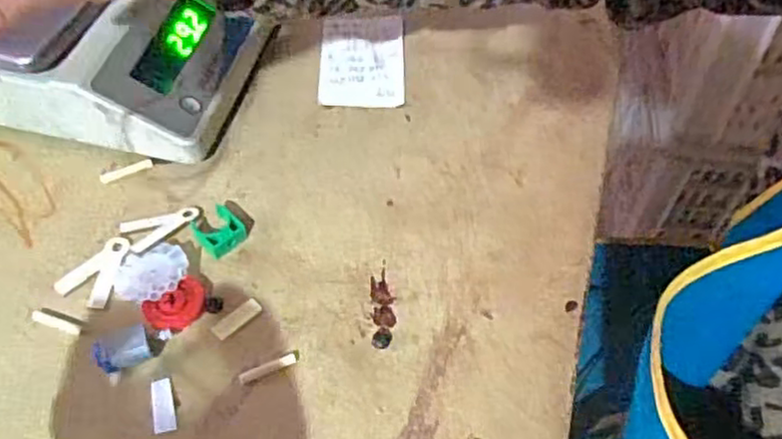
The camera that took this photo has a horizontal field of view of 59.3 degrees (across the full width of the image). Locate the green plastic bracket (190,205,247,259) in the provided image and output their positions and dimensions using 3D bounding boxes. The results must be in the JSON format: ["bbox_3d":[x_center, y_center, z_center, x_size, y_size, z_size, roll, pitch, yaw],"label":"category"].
[{"bbox_3d":[-0.102,0.006,0.404,0.024,0.010,0.029,-34,62,-23],"label":"green plastic bracket"}]

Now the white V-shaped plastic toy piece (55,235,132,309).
[{"bbox_3d":[-0.169,0.028,0.389,0.032,0.004,0.044,9,55,5],"label":"white V-shaped plastic toy piece"}]

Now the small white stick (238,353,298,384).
[{"bbox_3d":[-0.064,0.077,0.356,0.030,0.004,0.006,-19,57,-15],"label":"small white stick"}]

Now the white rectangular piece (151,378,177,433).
[{"bbox_3d":[-0.115,0.093,0.344,0.011,0.004,0.027,-12,56,-10],"label":"white rectangular piece"}]

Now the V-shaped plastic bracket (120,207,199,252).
[{"bbox_3d":[-0.136,0.003,0.408,0.043,0.004,0.025,-29,60,-20],"label":"V-shaped plastic bracket"}]

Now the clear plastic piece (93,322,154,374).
[{"bbox_3d":[-0.138,0.067,0.354,0.026,0.014,0.019,-20,57,-15],"label":"clear plastic piece"}]

